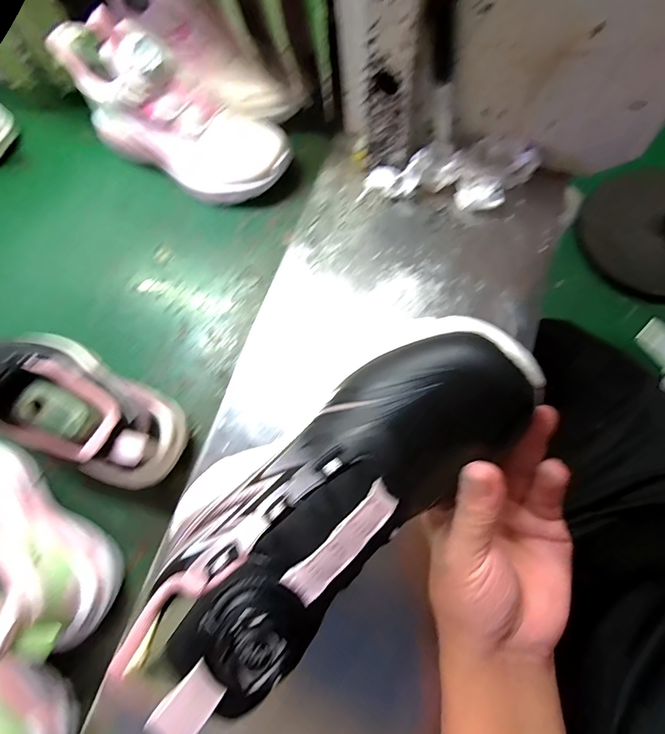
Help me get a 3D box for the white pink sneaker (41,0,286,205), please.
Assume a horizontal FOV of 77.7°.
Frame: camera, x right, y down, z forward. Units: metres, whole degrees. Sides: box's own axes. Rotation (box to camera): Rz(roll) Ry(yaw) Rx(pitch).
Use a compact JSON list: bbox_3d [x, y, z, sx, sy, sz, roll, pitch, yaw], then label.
[{"bbox_3d":[-0.160,-0.254,0.425,0.239,0.147,0.082,22,70,11],"label":"white pink sneaker"}]

